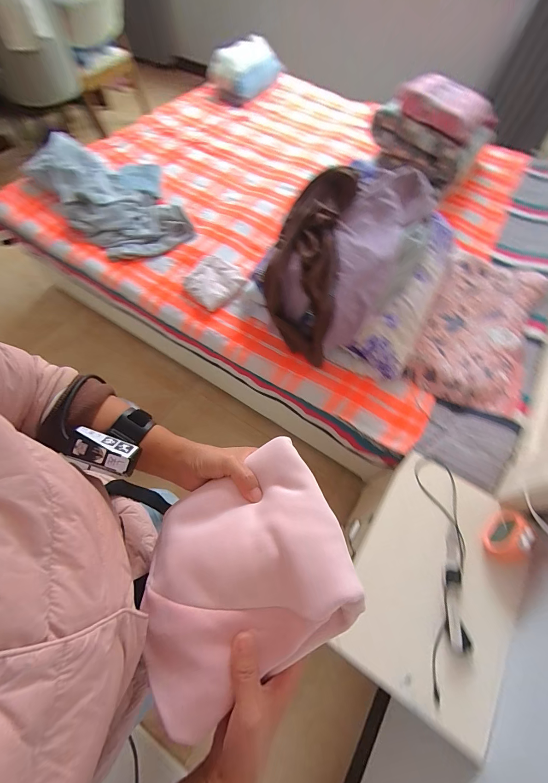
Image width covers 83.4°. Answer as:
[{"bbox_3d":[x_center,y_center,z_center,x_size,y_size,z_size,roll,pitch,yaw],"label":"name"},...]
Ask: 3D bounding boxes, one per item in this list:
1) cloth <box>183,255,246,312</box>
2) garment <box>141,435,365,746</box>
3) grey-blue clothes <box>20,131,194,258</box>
[{"bbox_3d":[-0.212,-0.400,1.139,0.204,0.065,0.193,34,67,14],"label":"cloth"},{"bbox_3d":[-0.039,0.162,0.304,0.211,0.051,0.198,-35,50,4],"label":"garment"},{"bbox_3d":[-0.669,-0.841,1.282,0.479,0.151,0.718,-32,68,-17],"label":"grey-blue clothes"}]

